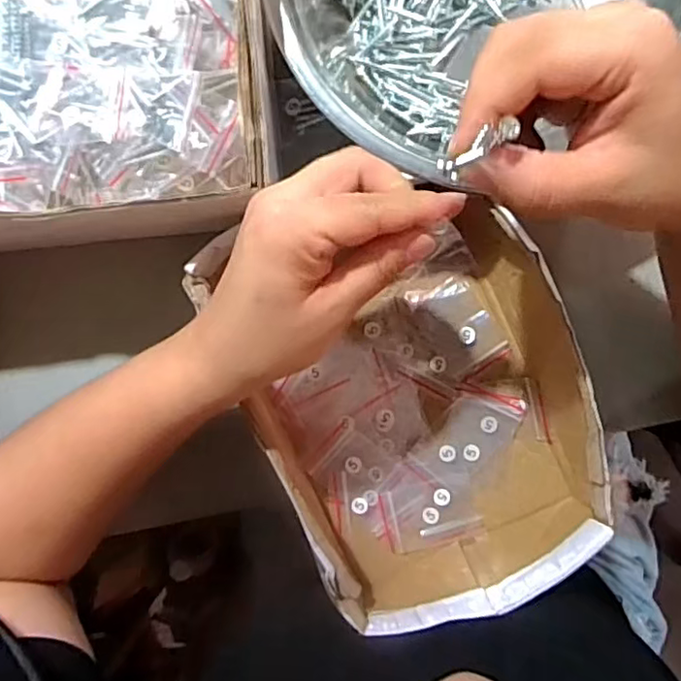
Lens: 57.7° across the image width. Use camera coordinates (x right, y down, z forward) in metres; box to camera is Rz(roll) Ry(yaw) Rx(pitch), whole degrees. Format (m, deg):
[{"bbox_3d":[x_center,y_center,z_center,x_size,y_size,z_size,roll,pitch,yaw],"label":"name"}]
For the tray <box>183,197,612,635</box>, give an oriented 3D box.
[{"bbox_3d":[0.052,0.051,0.354,0.169,0.064,0.185,-27,91,2],"label":"tray"}]

